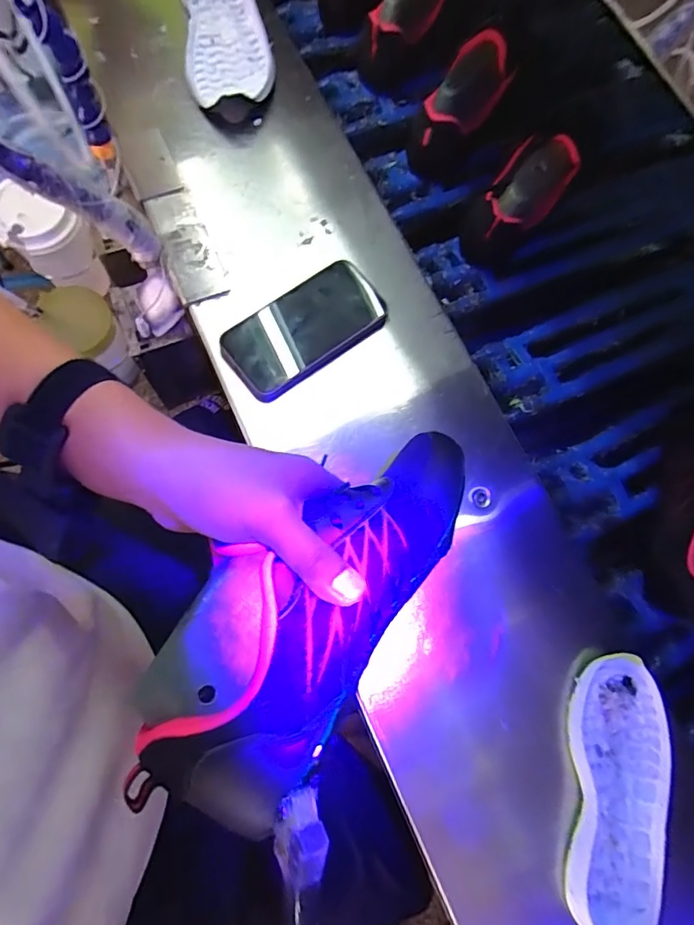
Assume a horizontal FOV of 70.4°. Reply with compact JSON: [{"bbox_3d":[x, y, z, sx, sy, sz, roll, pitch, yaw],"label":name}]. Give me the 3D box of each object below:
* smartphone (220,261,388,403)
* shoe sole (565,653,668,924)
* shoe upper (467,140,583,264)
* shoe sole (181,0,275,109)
[{"bbox_3d":[-0.041,-0.131,0.484,0.160,0.017,0.079,-37,84,-13],"label":"smartphone"},{"bbox_3d":[0.218,0.261,0.391,0.077,0.027,0.198,10,78,3],"label":"shoe sole"},{"bbox_3d":[0.183,-0.286,0.514,0.062,0.059,0.109,39,81,8],"label":"shoe upper"},{"bbox_3d":[-0.145,-0.520,0.577,0.094,0.026,0.255,-8,78,-1],"label":"shoe sole"}]

